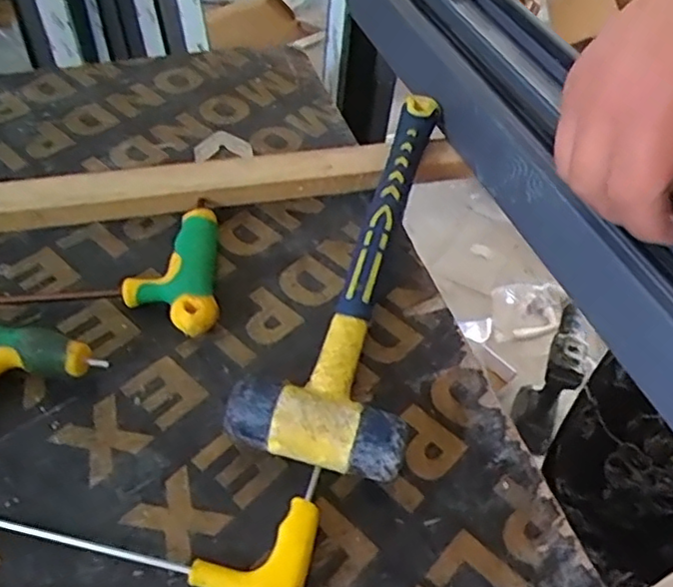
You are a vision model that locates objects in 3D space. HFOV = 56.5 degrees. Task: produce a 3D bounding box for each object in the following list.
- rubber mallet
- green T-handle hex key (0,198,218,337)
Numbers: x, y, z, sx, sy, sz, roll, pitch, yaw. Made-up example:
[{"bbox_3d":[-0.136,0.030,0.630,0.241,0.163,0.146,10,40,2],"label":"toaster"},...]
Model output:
[{"bbox_3d":[0.018,-0.022,0.341,0.074,0.041,0.246,14,49,6],"label":"rubber mallet"},{"bbox_3d":[-0.155,-0.024,0.340,0.188,0.020,0.095,5,49,-2],"label":"green T-handle hex key"}]

